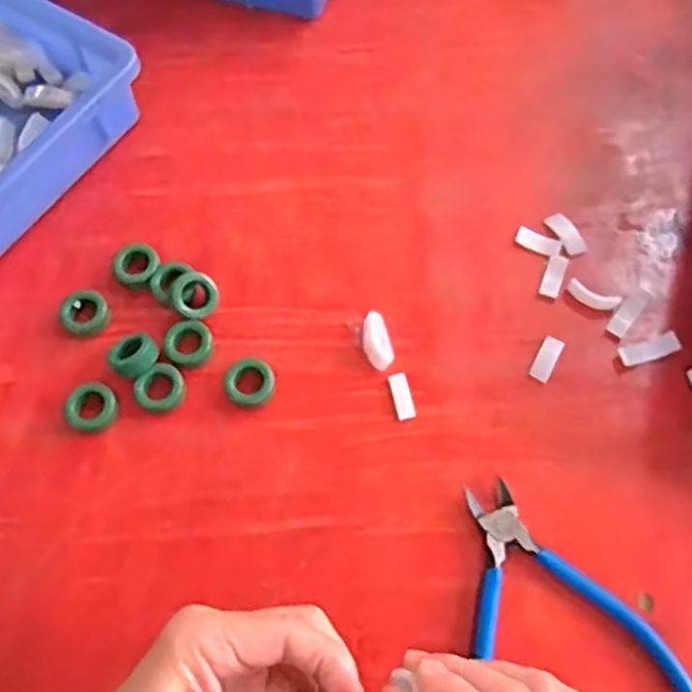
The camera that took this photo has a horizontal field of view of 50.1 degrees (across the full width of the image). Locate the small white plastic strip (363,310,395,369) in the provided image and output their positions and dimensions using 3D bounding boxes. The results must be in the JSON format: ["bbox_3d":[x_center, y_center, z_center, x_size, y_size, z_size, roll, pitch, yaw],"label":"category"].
[{"bbox_3d":[0.020,-0.004,0.482,0.018,0.009,0.037,-13,65,-3],"label":"small white plastic strip"}]

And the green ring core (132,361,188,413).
[{"bbox_3d":[-0.118,0.028,0.471,0.031,0.011,0.029,-40,84,-11],"label":"green ring core"}]

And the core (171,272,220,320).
[{"bbox_3d":[-0.099,-0.033,0.491,0.007,0.032,0.030,11,64,57],"label":"core"}]

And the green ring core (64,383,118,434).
[{"bbox_3d":[-0.160,0.039,0.468,0.030,0.011,0.031,-1,65,2],"label":"green ring core"}]

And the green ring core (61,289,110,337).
[{"bbox_3d":[-0.175,-0.022,0.499,0.030,0.011,0.031,-1,65,2],"label":"green ring core"}]

